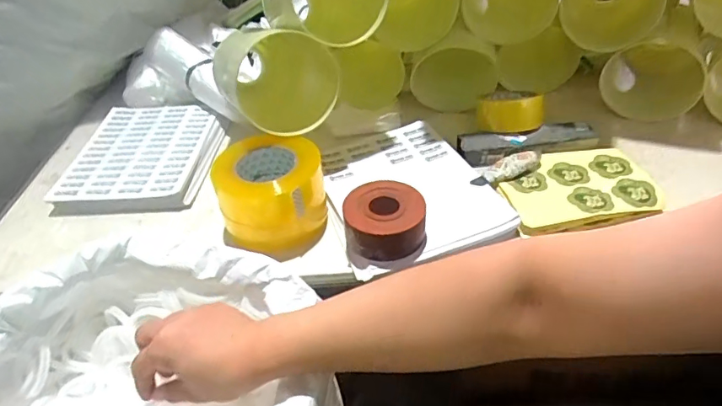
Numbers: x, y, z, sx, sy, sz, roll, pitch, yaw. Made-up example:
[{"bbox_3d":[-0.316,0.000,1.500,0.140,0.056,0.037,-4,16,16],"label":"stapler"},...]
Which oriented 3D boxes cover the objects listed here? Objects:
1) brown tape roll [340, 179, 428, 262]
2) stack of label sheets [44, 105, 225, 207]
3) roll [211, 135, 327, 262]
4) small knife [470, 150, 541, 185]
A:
[{"bbox_3d":[0.030,0.020,0.601,0.094,0.047,0.093,-4,40,3],"label":"brown tape roll"},{"bbox_3d":[-0.355,-0.083,0.824,0.225,0.033,0.268,-3,40,5],"label":"stack of label sheets"},{"bbox_3d":[-0.111,-0.015,0.649,0.123,0.121,0.131,11,43,20],"label":"roll"},{"bbox_3d":[0.202,-0.046,0.683,0.099,0.021,0.038,-15,40,-10],"label":"small knife"}]

